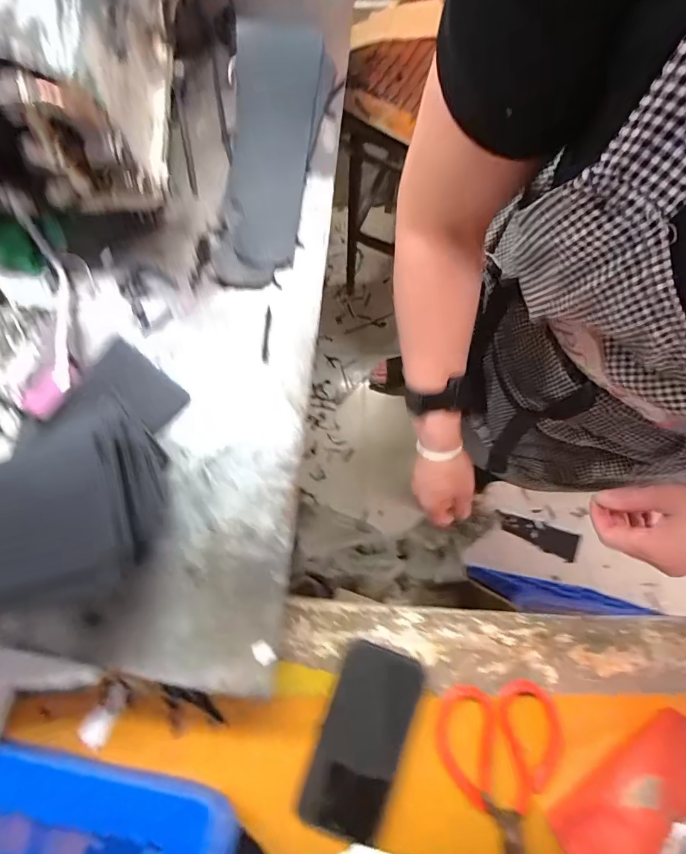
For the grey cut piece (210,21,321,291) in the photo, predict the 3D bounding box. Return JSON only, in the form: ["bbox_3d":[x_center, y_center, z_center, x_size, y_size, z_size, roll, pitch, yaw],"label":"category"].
[{"bbox_3d":[-0.076,-0.278,0.408,0.081,0.028,0.285,6,79,0],"label":"grey cut piece"}]

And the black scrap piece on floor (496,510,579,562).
[{"bbox_3d":[0.522,0.292,1.102,0.231,0.008,0.072,19,81,-1],"label":"black scrap piece on floor"}]

